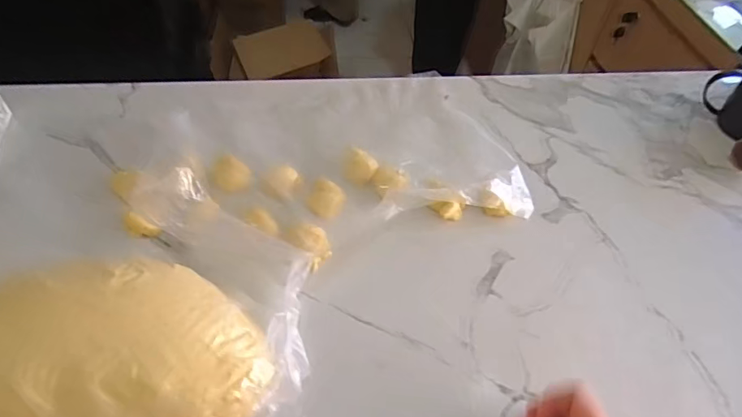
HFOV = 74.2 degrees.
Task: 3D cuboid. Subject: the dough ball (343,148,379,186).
[{"bbox_3d":[-0.013,-0.049,0.575,0.036,0.023,0.041,16,52,8],"label":"dough ball"}]

